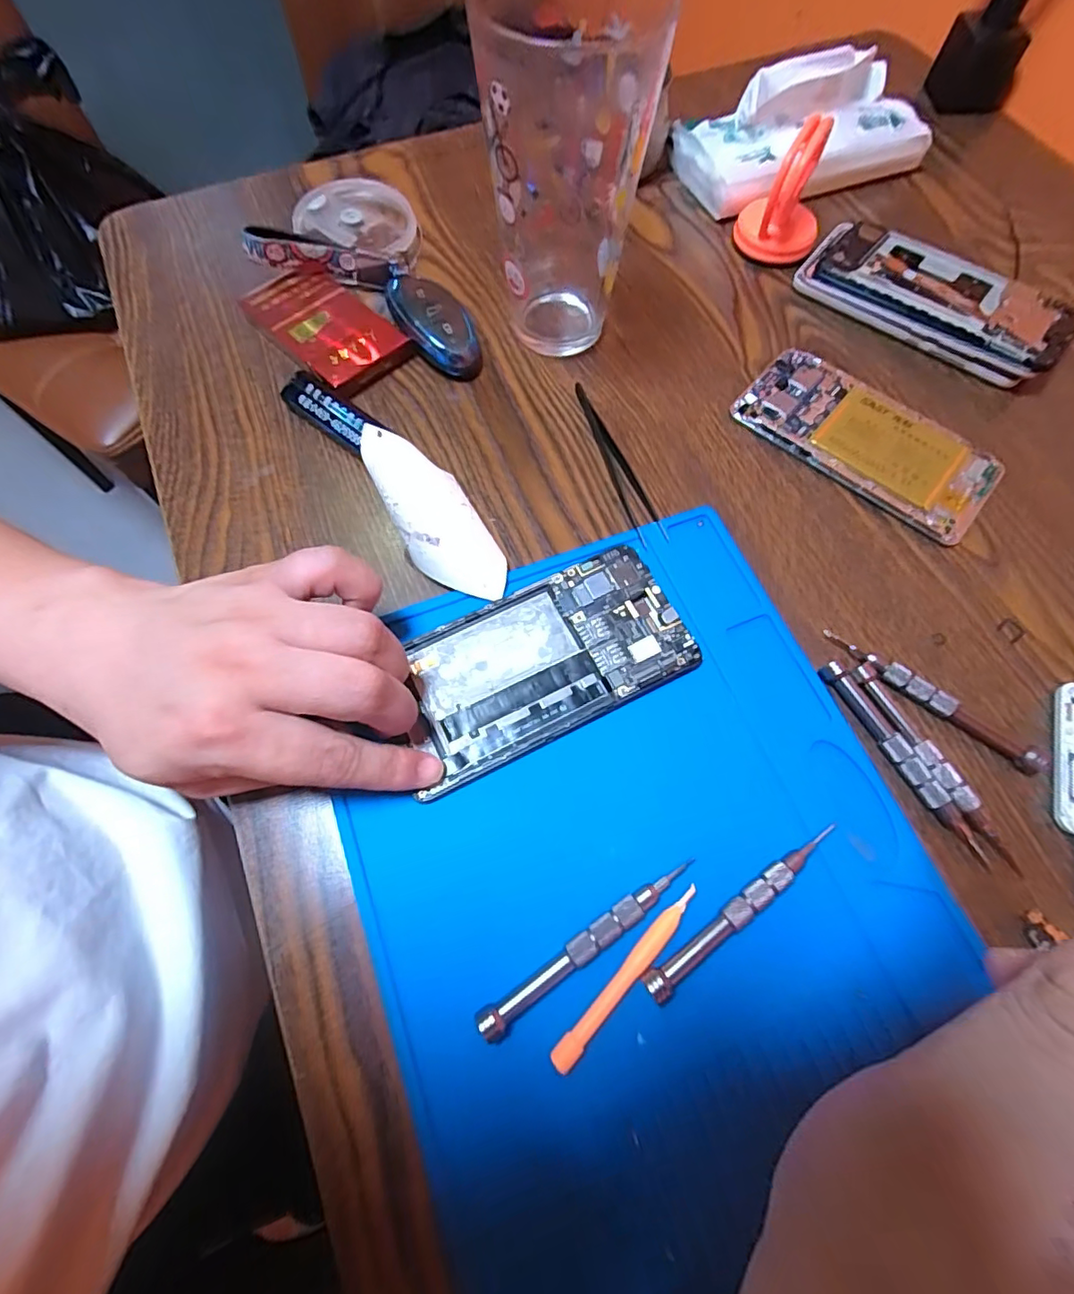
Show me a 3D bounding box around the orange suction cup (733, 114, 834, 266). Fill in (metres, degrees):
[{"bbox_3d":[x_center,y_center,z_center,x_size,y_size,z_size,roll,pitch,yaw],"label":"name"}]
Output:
[{"bbox_3d":[0.162,-0.291,0.351,0.050,0.067,0.044,19,69,6],"label":"orange suction cup"}]

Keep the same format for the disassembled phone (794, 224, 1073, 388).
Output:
[{"bbox_3d":[0.252,-0.225,0.347,0.155,0.024,0.076,36,72,12],"label":"disassembled phone"}]

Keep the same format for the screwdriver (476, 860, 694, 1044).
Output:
[{"bbox_3d":[0.021,0.117,0.214,0.100,0.007,0.010,-33,72,-13],"label":"screwdriver"}]

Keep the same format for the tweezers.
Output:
[{"bbox_3d":[0.047,-0.105,0.310,0.016,0.008,0.114,-15,69,-7],"label":"tweezers"}]

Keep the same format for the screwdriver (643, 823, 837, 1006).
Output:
[{"bbox_3d":[0.085,0.106,0.219,0.100,0.006,0.013,-33,72,-13],"label":"screwdriver"}]

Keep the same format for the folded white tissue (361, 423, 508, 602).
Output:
[{"bbox_3d":[-0.050,-0.063,0.268,0.037,0.015,0.094,-43,107,-16],"label":"folded white tissue"}]

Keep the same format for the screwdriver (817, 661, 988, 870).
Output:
[{"bbox_3d":[0.163,0.048,0.243,0.010,0.008,0.097,-25,71,-11],"label":"screwdriver"}]

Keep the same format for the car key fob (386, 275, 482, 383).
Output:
[{"bbox_3d":[-0.063,-0.198,0.335,0.040,0.022,0.075,-23,70,-10],"label":"car key fob"}]

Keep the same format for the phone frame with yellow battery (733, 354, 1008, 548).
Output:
[{"bbox_3d":[0.188,-0.118,0.311,0.141,0.012,0.067,39,72,14],"label":"phone frame with yellow battery"}]

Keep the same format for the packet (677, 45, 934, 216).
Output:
[{"bbox_3d":[0.186,-0.366,0.384,0.179,0.062,0.078,-23,70,-10],"label":"packet"}]

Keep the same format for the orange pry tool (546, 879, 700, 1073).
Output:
[{"bbox_3d":[0.036,0.128,0.211,0.009,0.004,0.081,43,73,14],"label":"orange pry tool"}]

